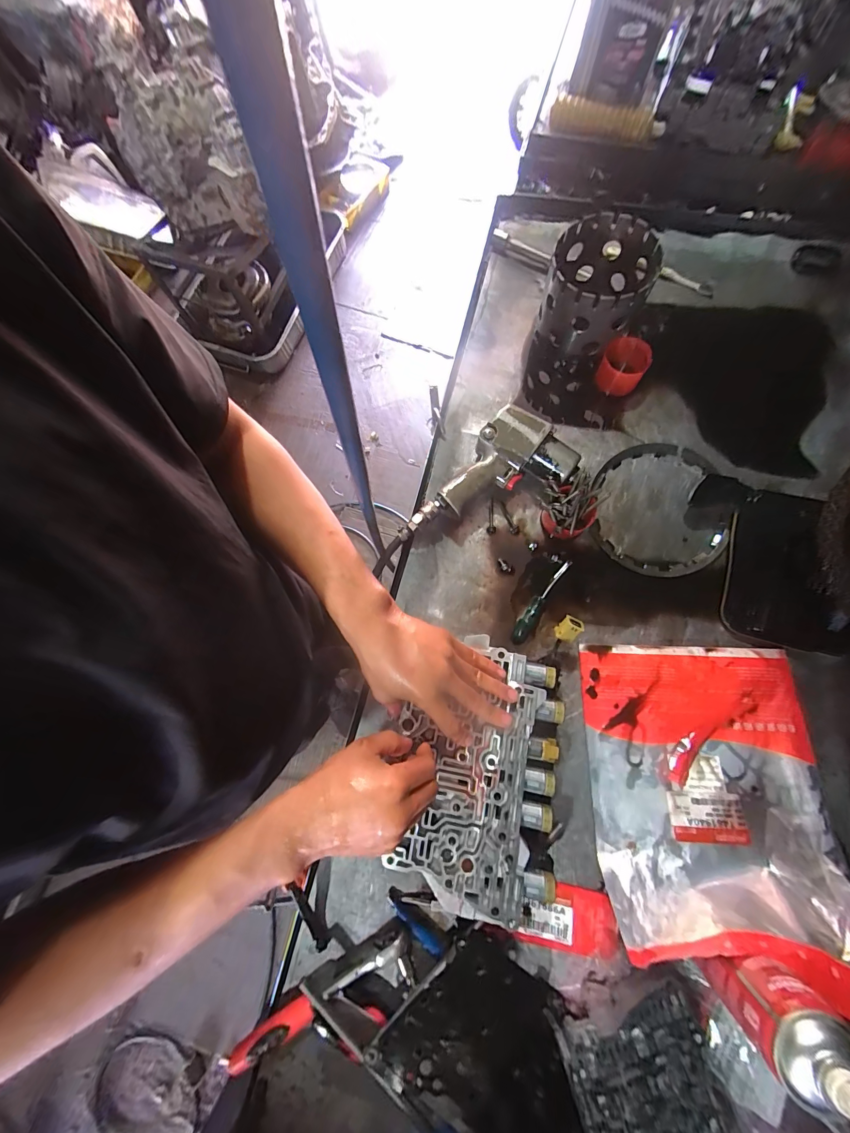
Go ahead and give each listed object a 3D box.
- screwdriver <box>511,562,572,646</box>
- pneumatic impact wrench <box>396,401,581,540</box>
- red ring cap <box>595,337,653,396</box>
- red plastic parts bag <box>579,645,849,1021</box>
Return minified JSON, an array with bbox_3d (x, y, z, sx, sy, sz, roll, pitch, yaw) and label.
[{"bbox_3d":[0.160,0.046,0.517,0.020,0.015,0.141,32,81,12],"label":"screwdriver"},{"bbox_3d":[0.095,-0.099,0.527,0.140,0.067,0.240,37,82,13],"label":"pneumatic impact wrench"},{"bbox_3d":[0.300,-0.303,0.571,0.066,0.049,0.064,-1,76,5],"label":"red ring cap"},{"bbox_3d":[0.330,0.239,0.416,0.263,0.103,0.294,1,76,6],"label":"red plastic parts bag"}]

